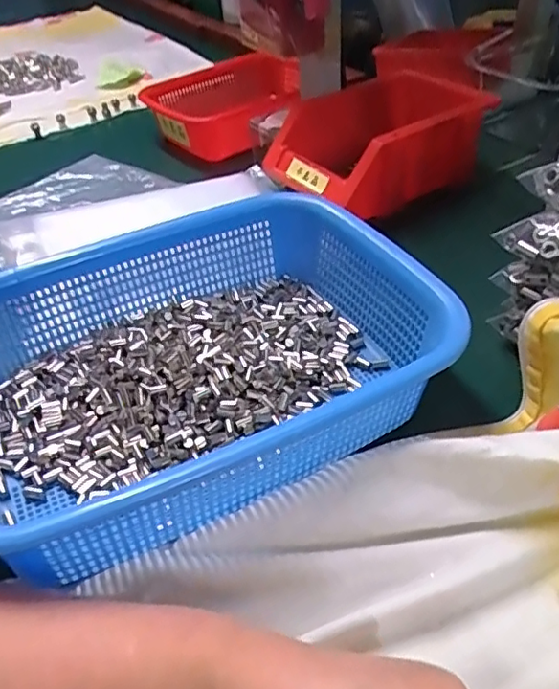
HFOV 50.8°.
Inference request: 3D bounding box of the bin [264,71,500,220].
[{"bbox_3d":[0.090,-0.188,0.552,0.171,0.075,0.126,-28,47,-23],"label":"bin"}]

